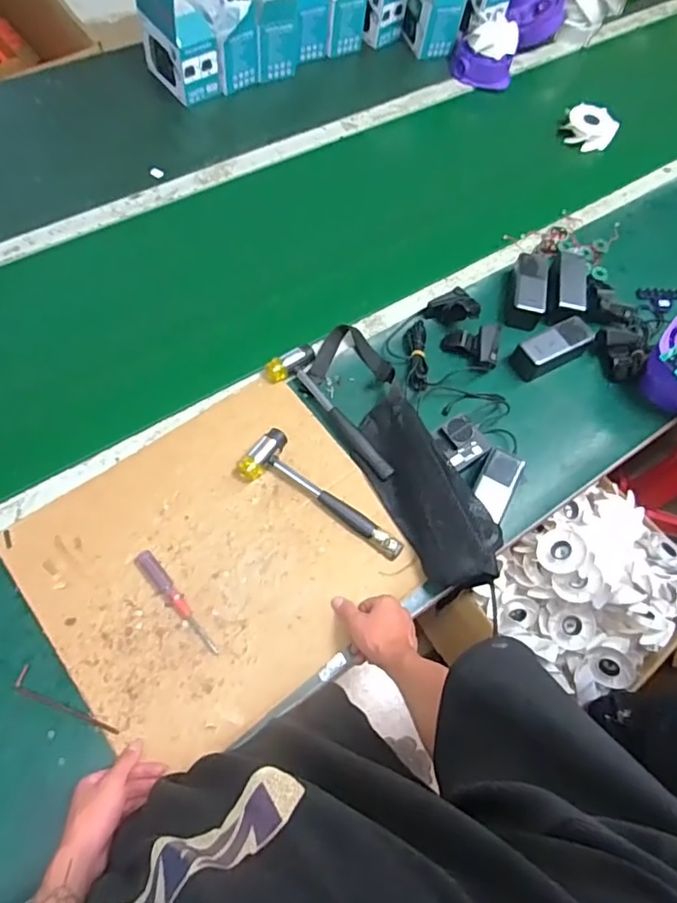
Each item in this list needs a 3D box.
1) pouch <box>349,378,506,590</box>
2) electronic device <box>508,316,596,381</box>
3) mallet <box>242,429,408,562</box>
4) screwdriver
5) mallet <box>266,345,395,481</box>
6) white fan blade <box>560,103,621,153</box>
[{"bbox_3d":[0.113,0.044,0.753,0.108,0.095,0.300,-17,68,-14],"label":"pouch"},{"bbox_3d":[0.352,-0.169,0.907,0.143,0.046,0.059,-24,70,-17],"label":"electronic device"},{"bbox_3d":[-0.021,0.066,0.763,0.253,0.035,0.081,35,66,10],"label":"mallet"},{"bbox_3d":[-0.203,0.188,0.695,0.022,0.019,0.160,-39,75,-21],"label":"screwdriver"},{"bbox_3d":[-0.017,-0.050,0.818,0.081,0.032,0.244,-26,70,-17],"label":"mallet"},{"bbox_3d":[0.550,-0.707,1.198,0.106,0.047,0.106,3,65,-6],"label":"white fan blade"}]

